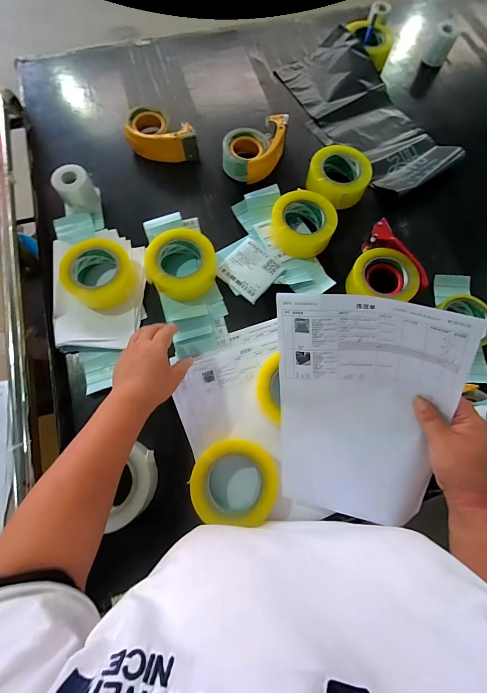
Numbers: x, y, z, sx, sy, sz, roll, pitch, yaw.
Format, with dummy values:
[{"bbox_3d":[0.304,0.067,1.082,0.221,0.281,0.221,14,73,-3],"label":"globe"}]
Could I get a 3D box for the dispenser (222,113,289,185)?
[{"bbox_3d":[0.035,-0.444,0.699,0.167,0.067,0.103,-34,76,-12],"label":"dispenser"}]

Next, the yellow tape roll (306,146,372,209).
[{"bbox_3d":[0.212,-0.378,0.684,0.118,0.067,0.128,1,72,-2],"label":"yellow tape roll"}]

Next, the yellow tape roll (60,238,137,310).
[{"bbox_3d":[-0.271,-0.135,0.582,0.120,0.069,0.120,1,72,-2],"label":"yellow tape roll"}]

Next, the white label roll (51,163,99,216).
[{"bbox_3d":[-0.346,-0.323,0.643,0.069,0.077,0.064,1,72,-2],"label":"white label roll"}]

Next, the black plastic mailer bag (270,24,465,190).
[{"bbox_3d":[0.298,-0.587,0.761,0.261,0.051,0.490,-32,76,-12],"label":"black plastic mailer bag"}]

